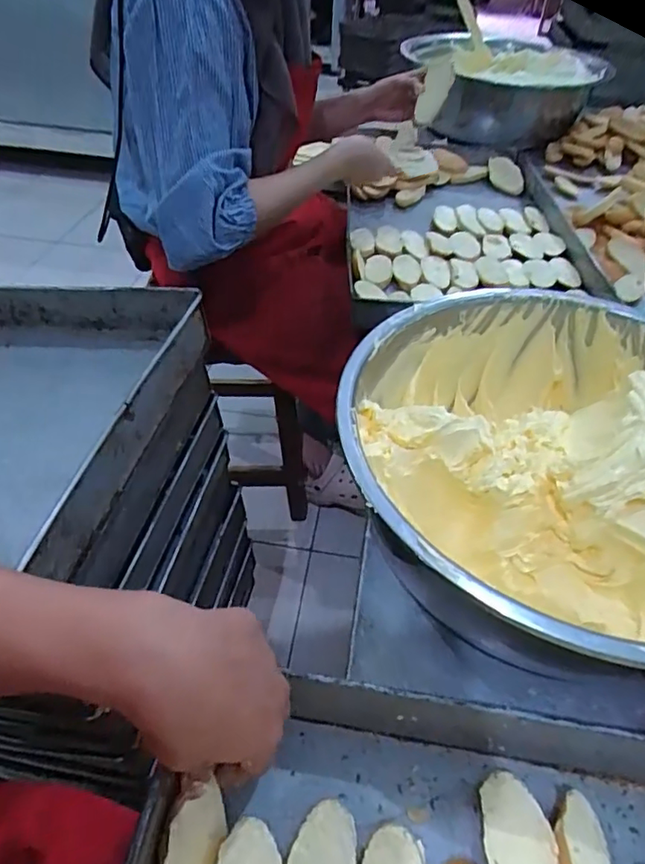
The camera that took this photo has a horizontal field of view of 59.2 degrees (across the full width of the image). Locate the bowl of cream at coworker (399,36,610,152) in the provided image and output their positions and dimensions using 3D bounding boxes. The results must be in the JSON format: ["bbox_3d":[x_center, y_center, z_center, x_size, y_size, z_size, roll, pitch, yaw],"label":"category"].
[{"bbox_3d":[0.407,-0.818,1.350,0.430,0.150,0.382,13,45,10],"label":"bowl of cream at coworker"}]

